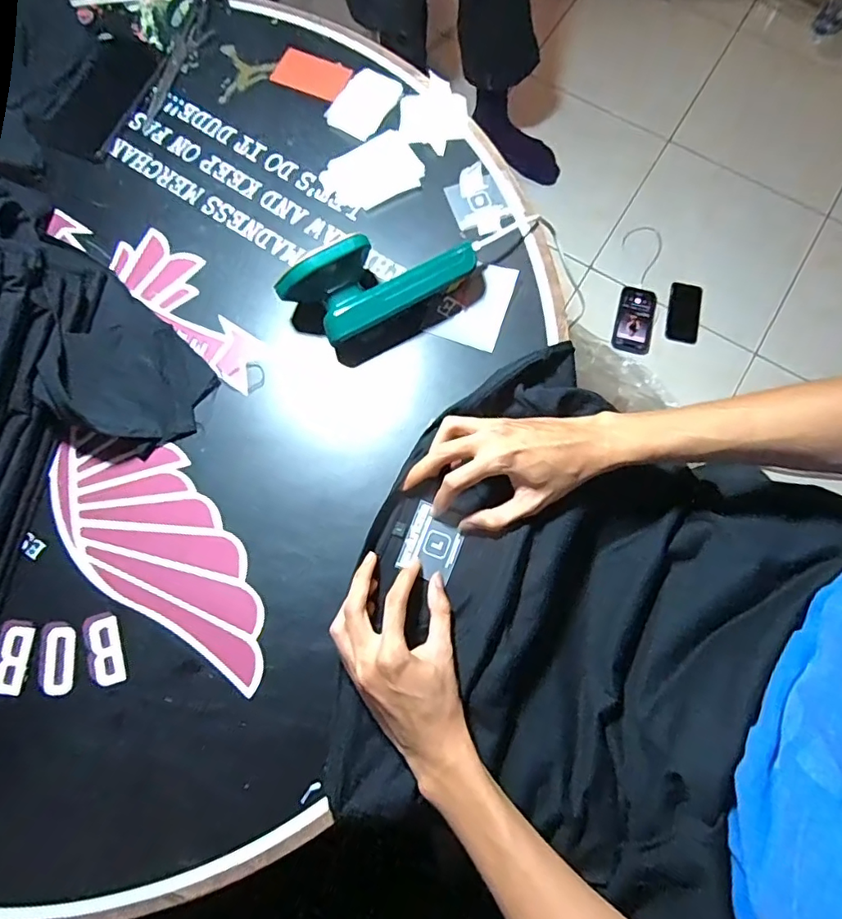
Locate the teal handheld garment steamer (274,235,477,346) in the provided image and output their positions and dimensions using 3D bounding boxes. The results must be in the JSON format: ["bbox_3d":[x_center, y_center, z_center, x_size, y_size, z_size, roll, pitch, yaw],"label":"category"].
[{"bbox_3d":[-0.039,-0.176,0.509,0.187,0.076,0.079,-27,78,-5],"label":"teal handheld garment steamer"}]

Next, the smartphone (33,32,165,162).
[{"bbox_3d":[-0.370,-0.427,0.607,0.076,0.016,0.175,22,78,6],"label":"smartphone"}]

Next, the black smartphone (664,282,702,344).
[{"bbox_3d":[0.580,-0.324,1.150,0.073,0.007,0.138,12,78,4],"label":"black smartphone"}]

